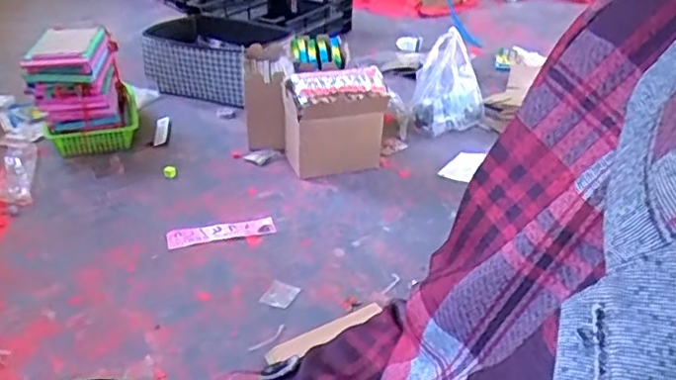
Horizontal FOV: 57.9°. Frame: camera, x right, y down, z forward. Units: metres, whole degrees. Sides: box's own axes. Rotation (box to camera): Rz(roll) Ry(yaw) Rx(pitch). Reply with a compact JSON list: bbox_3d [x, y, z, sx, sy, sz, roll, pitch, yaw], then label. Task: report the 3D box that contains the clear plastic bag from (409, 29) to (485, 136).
[{"bbox_3d":[0.330,-0.318,1.819,0.210,0.234,0.170,9,31,11],"label":"clear plastic bag"}]

